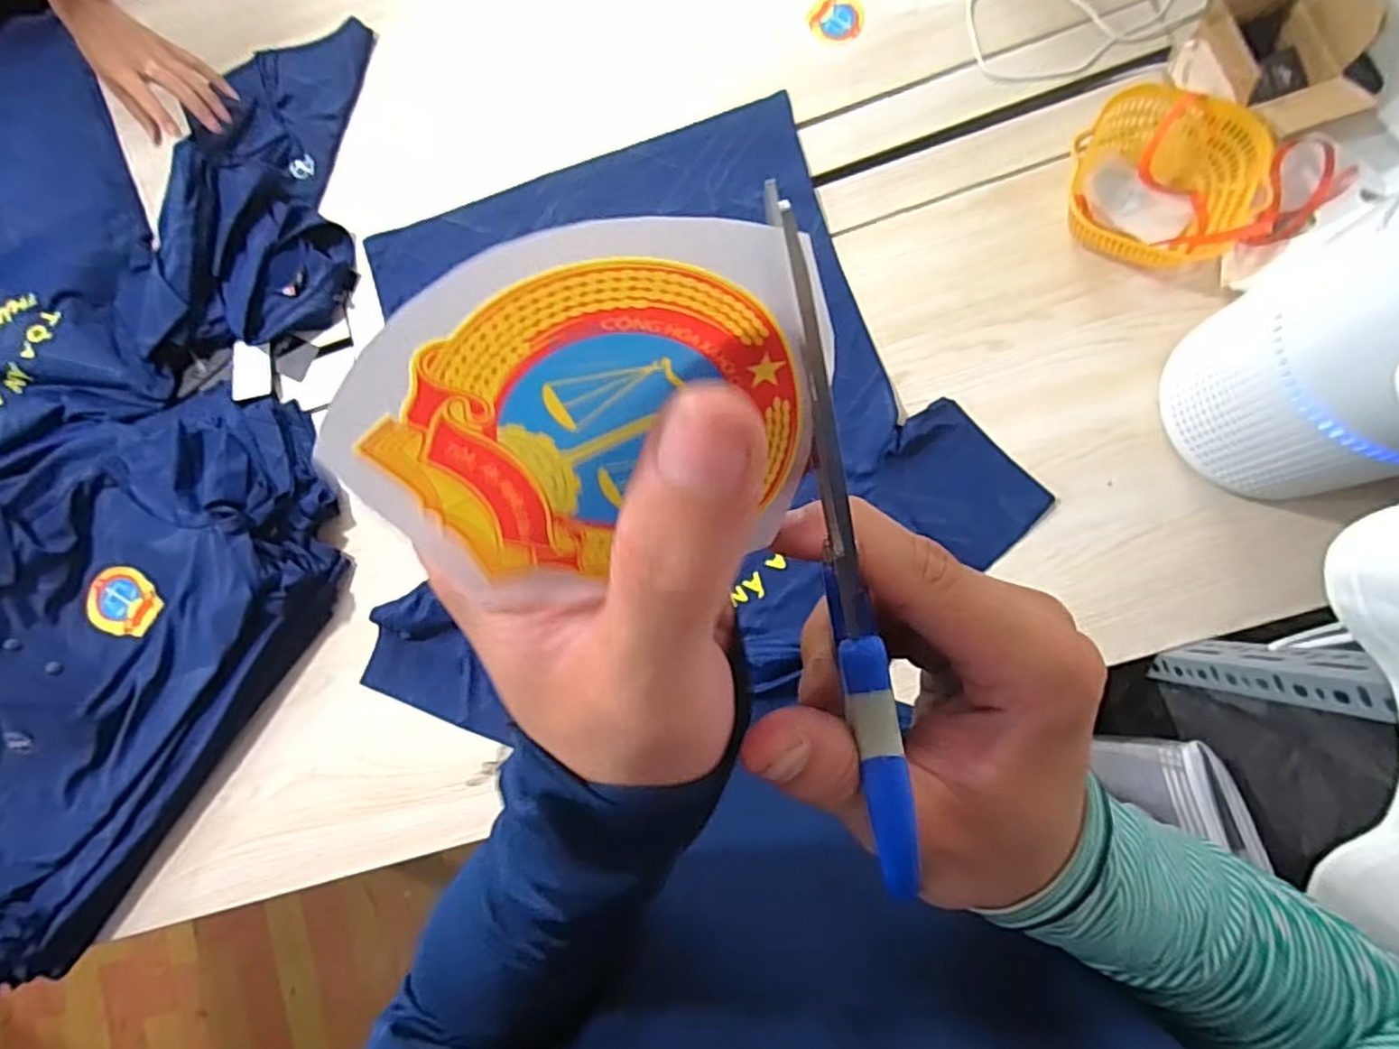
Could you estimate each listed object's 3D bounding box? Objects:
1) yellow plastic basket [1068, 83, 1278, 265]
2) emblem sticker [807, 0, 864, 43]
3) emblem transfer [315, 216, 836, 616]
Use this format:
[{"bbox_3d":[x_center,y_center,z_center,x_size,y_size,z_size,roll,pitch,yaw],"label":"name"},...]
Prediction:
[{"bbox_3d":[0.471,-0.348,0.688,0.184,0.073,0.157,17,86,8],"label":"yellow plastic basket"},{"bbox_3d":[0.161,-0.591,0.786,0.064,0.004,0.054,27,89,11],"label":"emblem sticker"},{"bbox_3d":[-0.016,-0.013,0.112,0.076,0.072,0.007,-39,46,22],"label":"emblem transfer"}]

